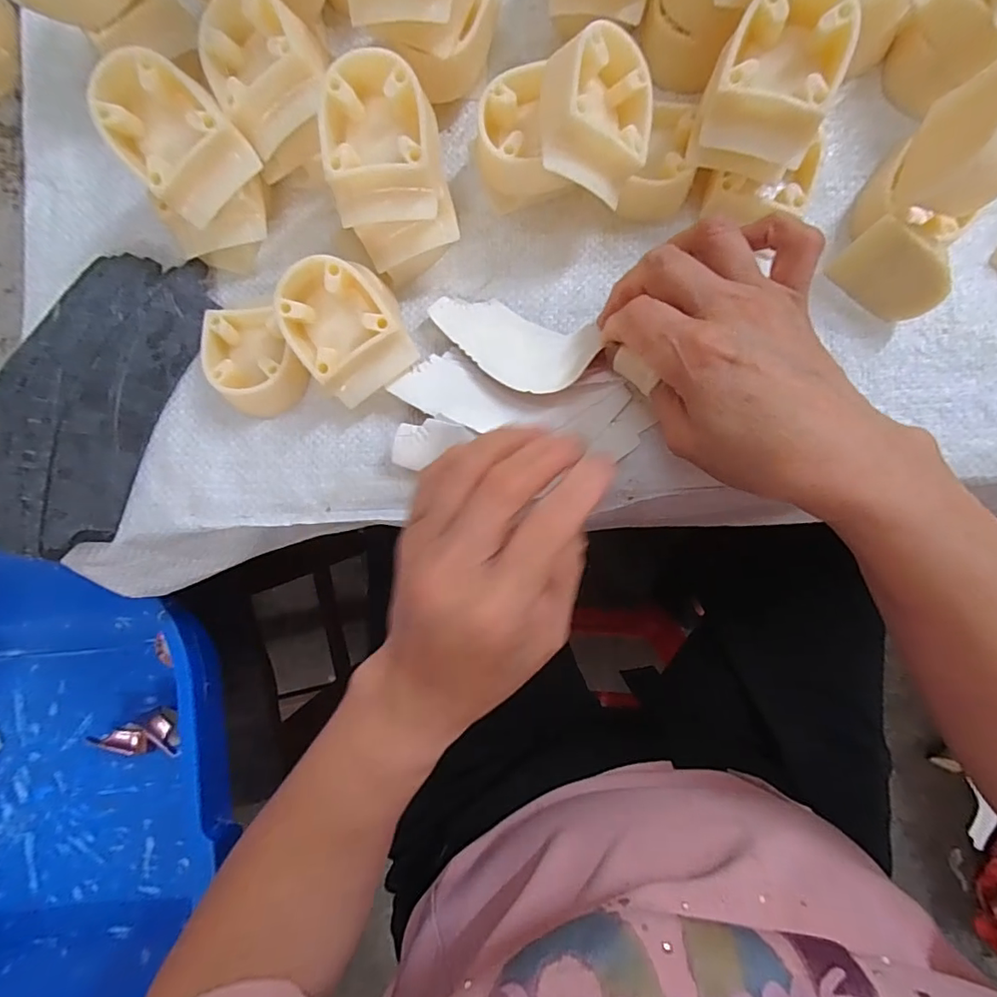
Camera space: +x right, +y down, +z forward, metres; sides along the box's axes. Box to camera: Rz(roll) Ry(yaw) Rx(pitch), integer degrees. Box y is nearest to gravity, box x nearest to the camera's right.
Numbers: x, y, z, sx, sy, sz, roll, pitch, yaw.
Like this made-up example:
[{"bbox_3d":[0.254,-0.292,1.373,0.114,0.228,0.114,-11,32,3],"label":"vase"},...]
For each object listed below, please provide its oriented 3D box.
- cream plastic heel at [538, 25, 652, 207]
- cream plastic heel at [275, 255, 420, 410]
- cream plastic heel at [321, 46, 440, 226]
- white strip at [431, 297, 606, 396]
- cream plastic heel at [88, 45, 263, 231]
[{"bbox_3d":[0.040,-0.172,0.230,0.051,0.037,0.059,13,114,-25],"label":"cream plastic heel"},{"bbox_3d":[-0.070,-0.080,0.249,0.048,0.045,0.054,-32,87,2],"label":"cream plastic heel"},{"bbox_3d":[-0.050,-0.156,0.228,0.047,0.031,0.057,0,88,3],"label":"cream plastic heel"},{"bbox_3d":[0.006,-0.076,0.259,0.081,0.017,0.043,17,88,5],"label":"white strip"},{"bbox_3d":[-0.146,-0.162,0.232,0.045,0.033,0.053,-42,85,1],"label":"cream plastic heel"}]

